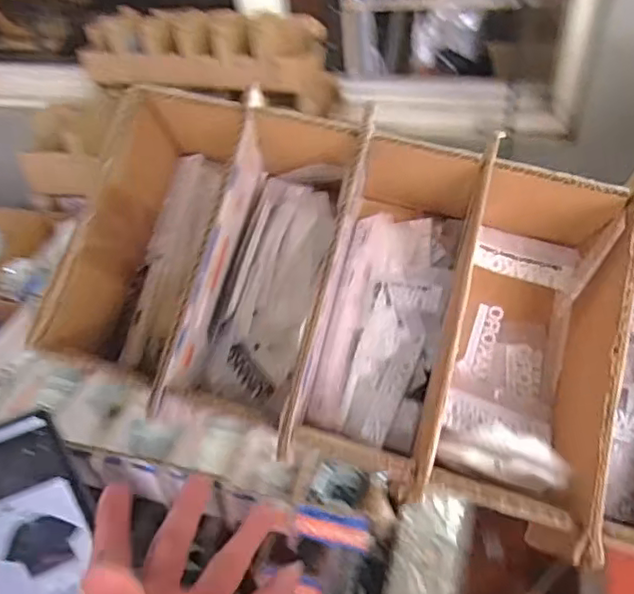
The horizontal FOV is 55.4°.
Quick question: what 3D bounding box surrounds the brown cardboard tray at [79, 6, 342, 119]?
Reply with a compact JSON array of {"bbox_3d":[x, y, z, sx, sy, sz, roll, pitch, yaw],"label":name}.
[{"bbox_3d":[-0.160,-0.334,0.831,0.380,0.095,0.089,14,47,20],"label":"brown cardboard tray"}]

